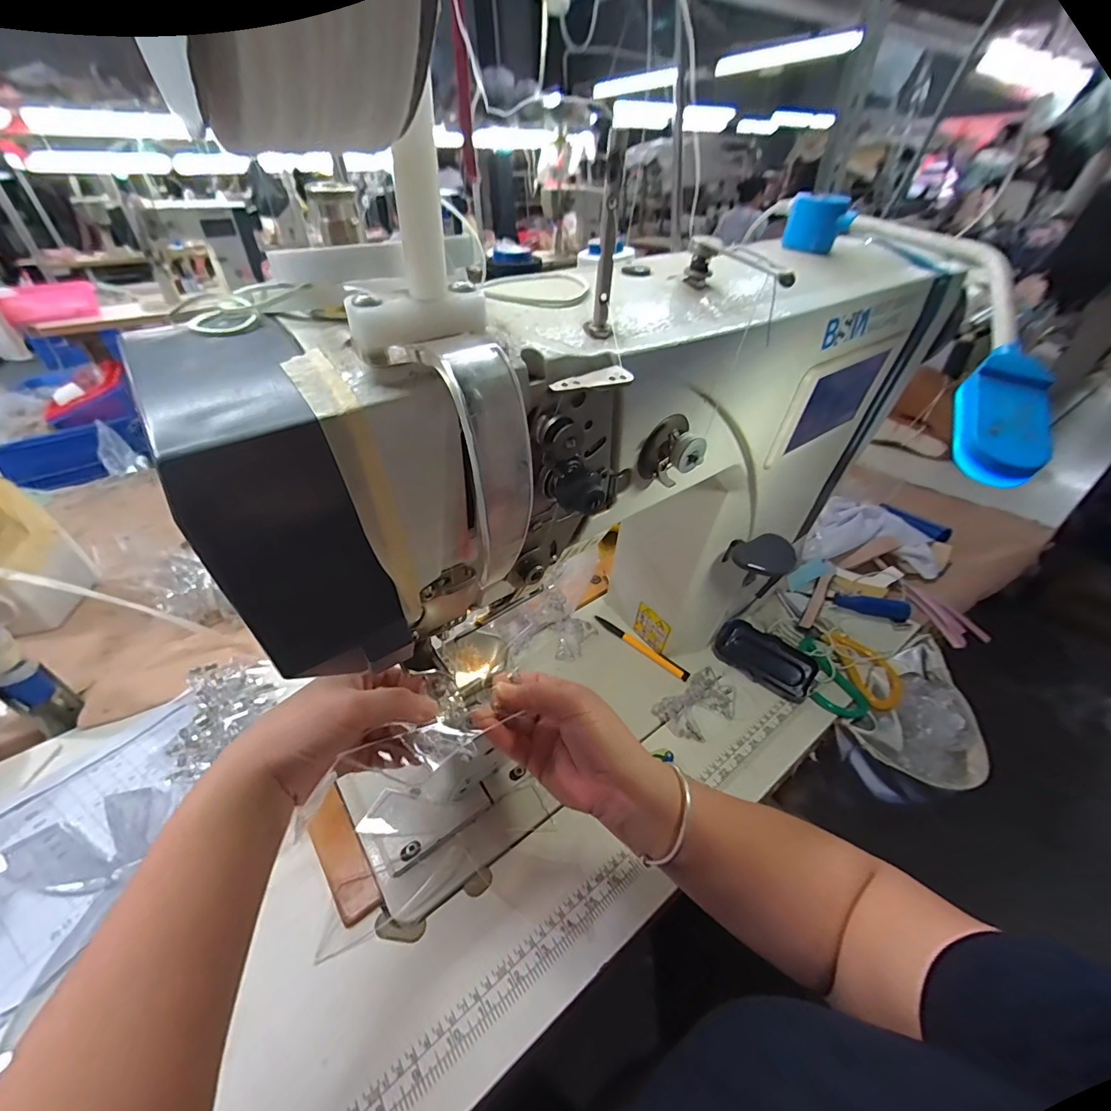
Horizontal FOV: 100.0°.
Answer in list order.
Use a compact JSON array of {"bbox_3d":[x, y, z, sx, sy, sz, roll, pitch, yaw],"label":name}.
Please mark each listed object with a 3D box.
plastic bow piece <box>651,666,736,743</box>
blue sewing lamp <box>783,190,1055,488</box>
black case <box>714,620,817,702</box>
[{"bbox_3d":[0.160,0.167,0.525,0.083,0.024,0.058,-23,44,-26],"label":"plastic bow piece"},{"bbox_3d":[0.193,-0.136,0.249,0.068,0.037,0.262,2,53,4],"label":"blue sewing lamp"},{"bbox_3d":[0.253,0.126,0.568,0.113,0.028,0.059,30,80,27],"label":"black case"}]

